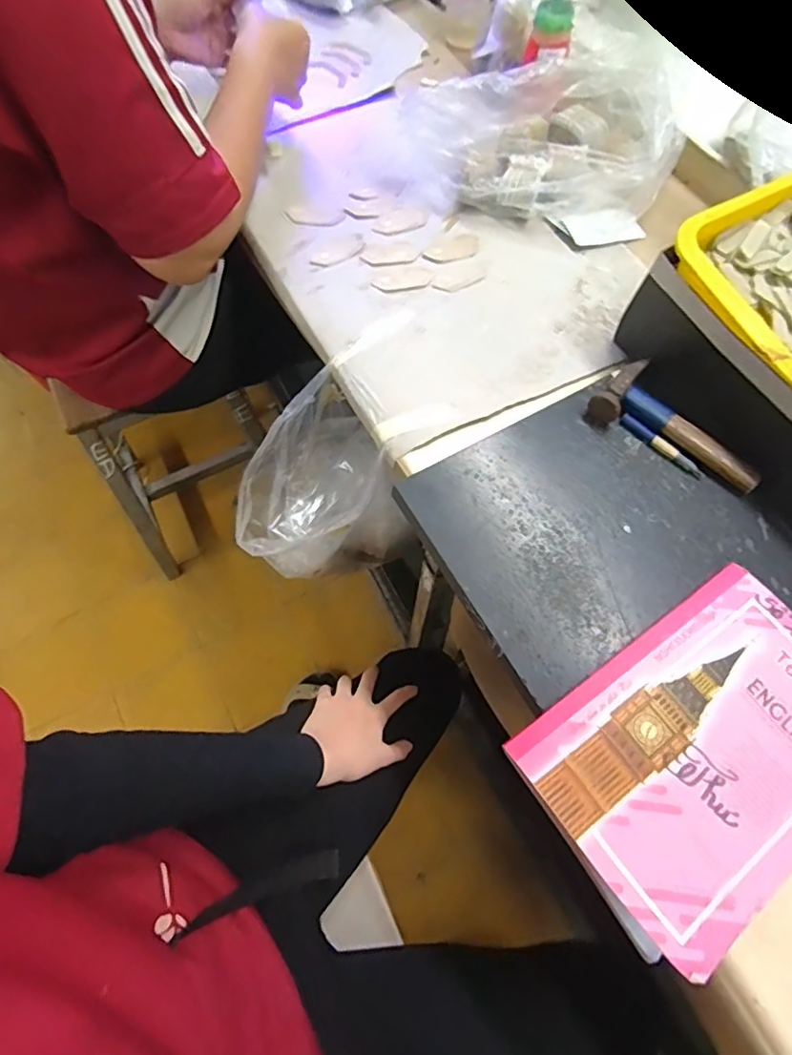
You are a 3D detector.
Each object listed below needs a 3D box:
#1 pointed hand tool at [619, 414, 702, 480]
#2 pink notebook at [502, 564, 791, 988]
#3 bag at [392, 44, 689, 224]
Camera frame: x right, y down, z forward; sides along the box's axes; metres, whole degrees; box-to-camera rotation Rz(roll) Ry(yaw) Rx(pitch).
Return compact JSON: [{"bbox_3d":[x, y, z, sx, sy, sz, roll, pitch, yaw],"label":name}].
[{"bbox_3d":[0.248,-0.076,0.520,0.087,0.012,0.009,40,72,15],"label":"pointed hand tool"},{"bbox_3d":[0.229,0.155,0.402,0.253,0.014,0.168,-33,68,-15],"label":"pink notebook"},{"bbox_3d":[0.168,-0.490,0.685,0.348,0.113,0.200,9,67,3],"label":"bag"}]

